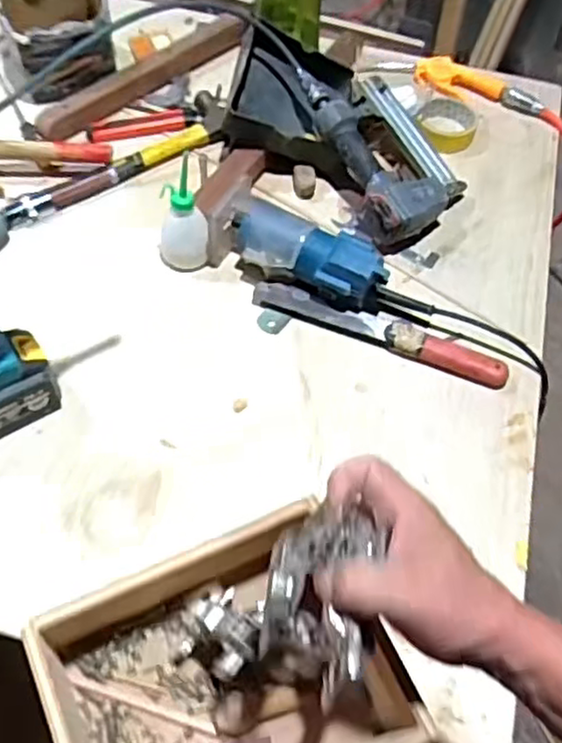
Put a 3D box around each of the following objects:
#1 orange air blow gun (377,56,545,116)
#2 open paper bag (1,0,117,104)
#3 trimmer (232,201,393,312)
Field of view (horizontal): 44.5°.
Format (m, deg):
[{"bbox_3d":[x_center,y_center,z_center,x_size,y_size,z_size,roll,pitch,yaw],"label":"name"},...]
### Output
[{"bbox_3d":[0.287,-0.462,1.096,0.255,0.026,0.076,31,59,16],"label":"orange air blow gun"},{"bbox_3d":[-0.335,-0.496,1.028,0.154,0.107,0.175,-16,60,-12],"label":"open paper bag"},{"bbox_3d":[0.030,-0.133,0.822,0.196,0.076,0.068,23,57,12],"label":"trimmer"}]

